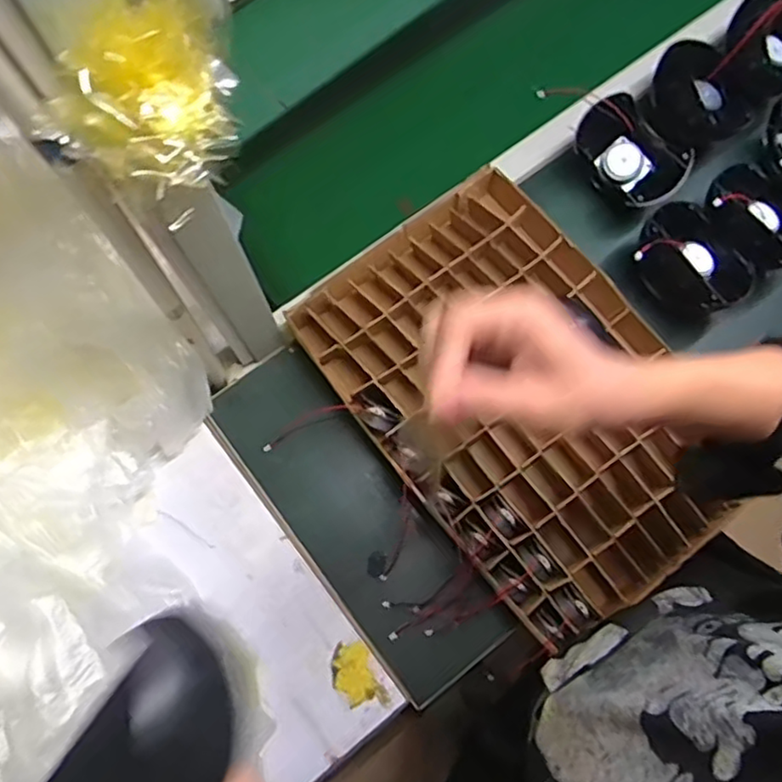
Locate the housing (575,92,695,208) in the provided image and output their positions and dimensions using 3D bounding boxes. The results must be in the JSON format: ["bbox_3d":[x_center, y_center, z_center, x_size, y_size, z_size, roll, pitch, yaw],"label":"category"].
[{"bbox_3d":[0.279,-0.276,0.763,0.084,0.056,0.133,-40,79,-10],"label":"housing"}]

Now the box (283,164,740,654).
[{"bbox_3d":[0.144,0.005,0.708,0.303,0.052,0.452,-38,79,-10],"label":"box"}]

